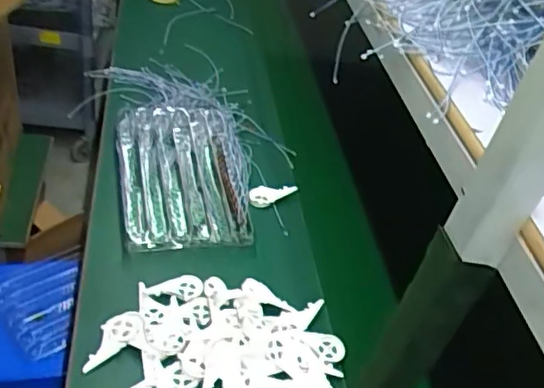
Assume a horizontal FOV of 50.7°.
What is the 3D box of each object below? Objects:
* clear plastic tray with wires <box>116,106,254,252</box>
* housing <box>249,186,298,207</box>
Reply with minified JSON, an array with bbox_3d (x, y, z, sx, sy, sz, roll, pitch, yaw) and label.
[{"bbox_3d":[-0.169,-0.048,1.103,0.238,0.044,0.389,-2,43,-16],"label":"clear plastic tray with wires"},{"bbox_3d":[0.004,0.004,1.107,0.092,0.021,0.044,-2,43,-16],"label":"housing"}]

